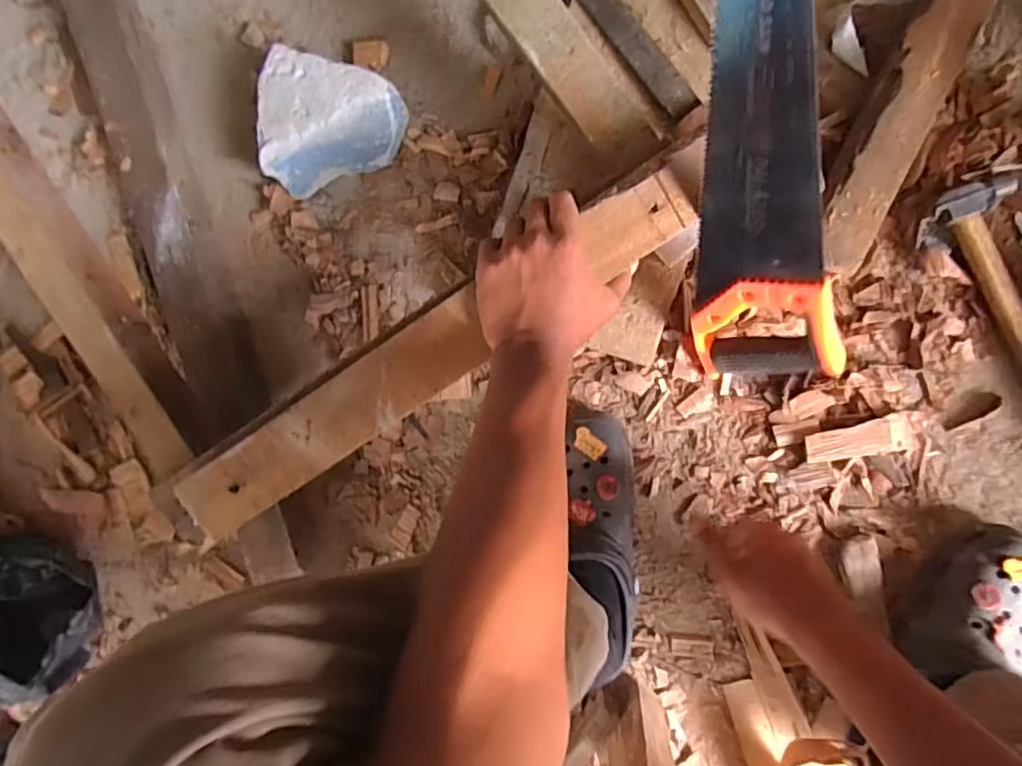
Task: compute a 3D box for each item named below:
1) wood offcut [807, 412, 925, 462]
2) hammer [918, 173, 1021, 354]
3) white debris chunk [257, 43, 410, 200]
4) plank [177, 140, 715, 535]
[{"bbox_3d":[0.333,0.052,0.572,0.107,0.018,0.035,-10,89,9],"label":"wood offcut"},{"bbox_3d":[0.447,-0.061,0.544,0.082,0.022,0.242,-16,87,9],"label":"hammer"},{"bbox_3d":[-0.182,-0.249,0.616,0.123,0.075,0.125,21,93,8],"label":"white debris chunk"},{"bbox_3d":[-0.059,-0.029,0.481,0.483,0.029,0.064,-32,85,6],"label":"plank"}]

